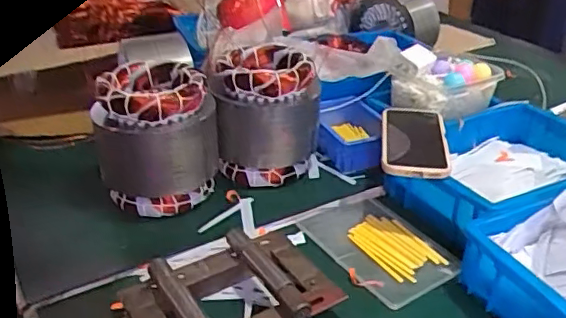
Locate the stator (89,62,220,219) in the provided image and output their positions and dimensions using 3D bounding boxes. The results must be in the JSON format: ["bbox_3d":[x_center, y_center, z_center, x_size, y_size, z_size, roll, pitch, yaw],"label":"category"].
[{"bbox_3d":[-0.162,-0.031,0.772,0.152,0.155,0.134,-7,32,-13],"label":"stator"}]

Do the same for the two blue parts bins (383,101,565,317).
[{"bbox_3d":[0.331,0.062,0.726,0.310,0.109,0.425,-12,33,-21],"label":"two blue parts bins"}]

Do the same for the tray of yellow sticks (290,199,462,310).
[{"bbox_3d":[0.115,0.106,0.728,0.129,0.018,0.175,-18,36,-29],"label":"tray of yellow sticks"}]

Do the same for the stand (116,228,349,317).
[{"bbox_3d":[-0.054,0.144,0.622,0.200,0.056,0.141,-16,35,-27],"label":"stand"}]

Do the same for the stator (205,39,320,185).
[{"bbox_3d":[-0.022,-0.066,0.831,0.139,0.152,0.129,-2,31,-5],"label":"stator"}]

